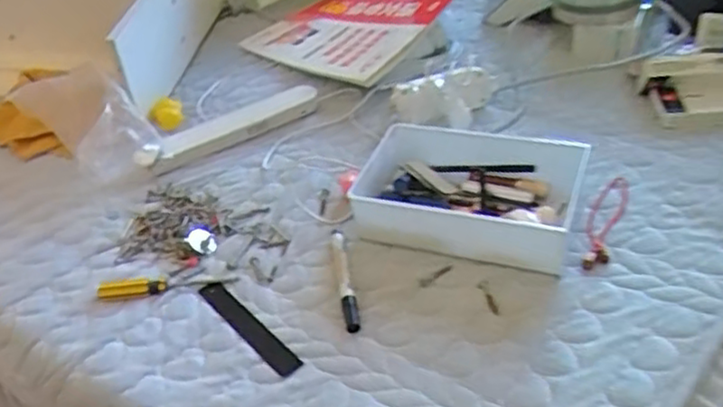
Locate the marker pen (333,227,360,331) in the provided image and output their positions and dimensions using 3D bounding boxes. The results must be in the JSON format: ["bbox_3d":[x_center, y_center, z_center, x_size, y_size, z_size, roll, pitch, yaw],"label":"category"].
[{"bbox_3d":[-0.017,0.073,0.699,0.013,0.013,0.134,-10,42,-3],"label":"marker pen"}]

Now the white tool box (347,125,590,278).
[{"bbox_3d":[0.106,-0.015,0.751,0.233,0.062,0.153,12,46,19],"label":"white tool box"}]

